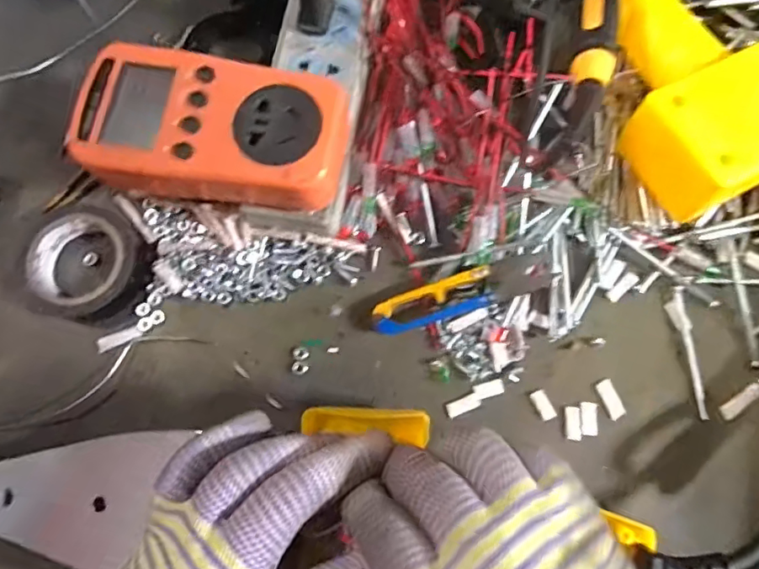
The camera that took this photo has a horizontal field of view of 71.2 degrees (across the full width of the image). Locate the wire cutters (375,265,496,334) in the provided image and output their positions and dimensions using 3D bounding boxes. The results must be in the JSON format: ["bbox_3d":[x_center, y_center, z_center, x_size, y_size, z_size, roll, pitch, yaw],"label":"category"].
[{"bbox_3d":[0.029,0.010,0.290,0.065,0.015,0.020,-16,78,-3],"label":"wire cutters"}]

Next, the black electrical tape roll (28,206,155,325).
[{"bbox_3d":[-0.160,-0.013,0.295,0.063,0.018,0.057,30,79,7],"label":"black electrical tape roll"}]

